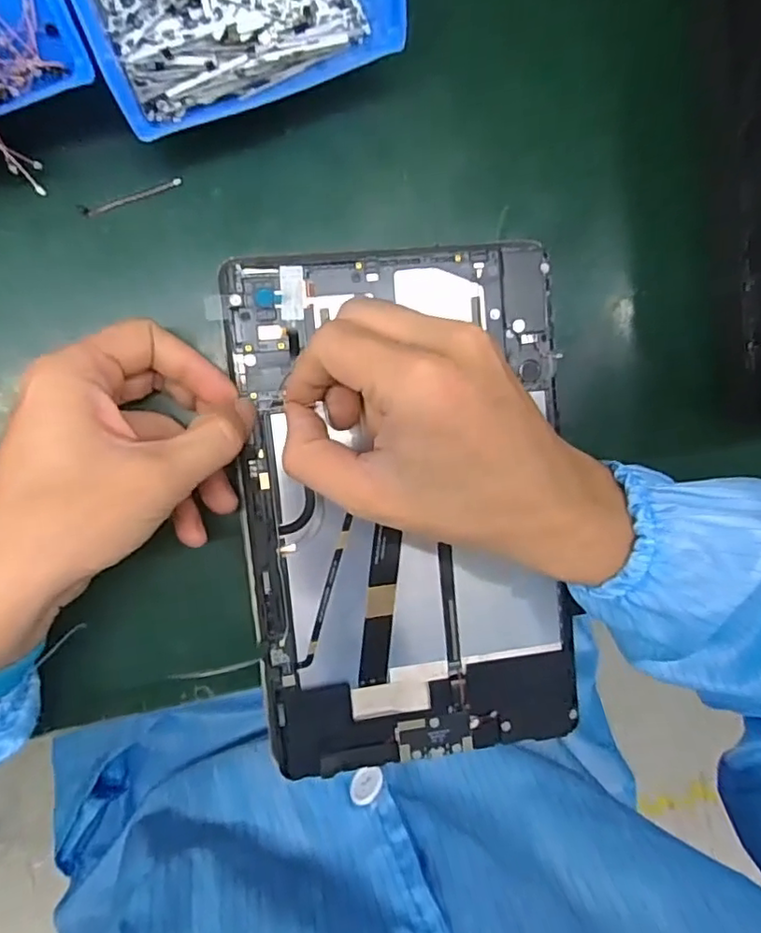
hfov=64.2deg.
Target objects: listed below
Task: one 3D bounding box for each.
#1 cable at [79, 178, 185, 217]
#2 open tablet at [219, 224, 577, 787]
[{"bbox_3d":[-0.115,-0.124,0.281,0.047,0.004,0.006,-19,96,-7],"label":"cable"},{"bbox_3d":[0.014,0.022,0.288,0.151,0.008,0.240,-6,95,-8],"label":"open tablet"}]

